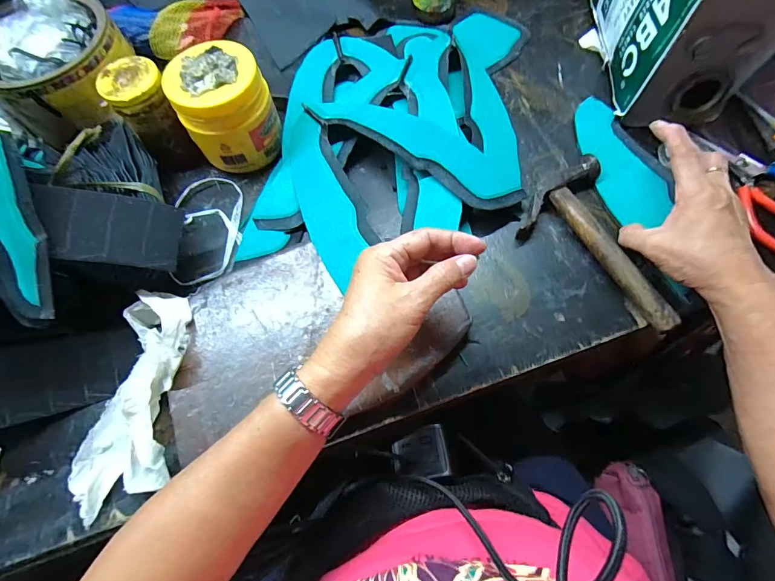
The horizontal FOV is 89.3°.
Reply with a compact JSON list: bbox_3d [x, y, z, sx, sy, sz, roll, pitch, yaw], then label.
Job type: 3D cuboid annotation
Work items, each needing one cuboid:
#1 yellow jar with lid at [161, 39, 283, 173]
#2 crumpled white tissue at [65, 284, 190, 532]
[{"bbox_3d":[-0.166,-0.191,0.418,0.088,0.101,0.088,-1,68,3],"label":"yellow jar with lid"},{"bbox_3d":[-0.216,0.092,0.338,0.083,0.049,0.188,3,69,4],"label":"crumpled white tissue"}]

